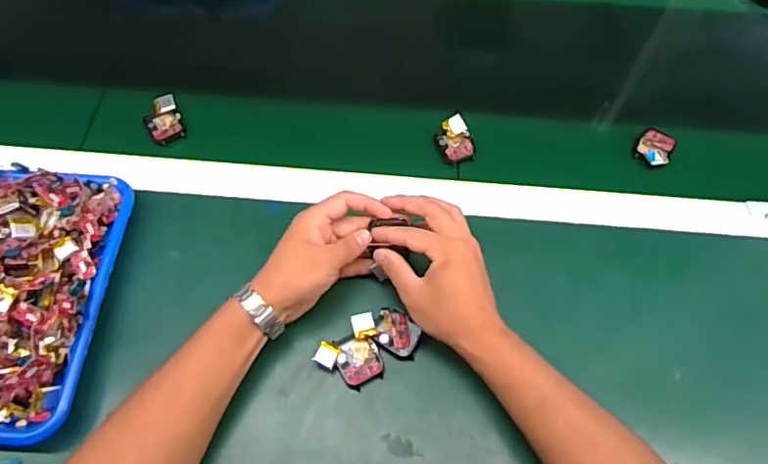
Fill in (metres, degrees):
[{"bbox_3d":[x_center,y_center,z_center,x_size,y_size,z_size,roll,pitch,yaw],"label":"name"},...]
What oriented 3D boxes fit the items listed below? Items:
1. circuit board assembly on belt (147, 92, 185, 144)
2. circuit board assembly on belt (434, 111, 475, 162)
[{"bbox_3d":[-0.245,-0.125,0.608,0.037,0.009,0.054,-20,78,-16],"label":"circuit board assembly on belt"},{"bbox_3d":[0.078,-0.101,0.602,0.039,0.007,0.054,-29,73,2],"label":"circuit board assembly on belt"}]

